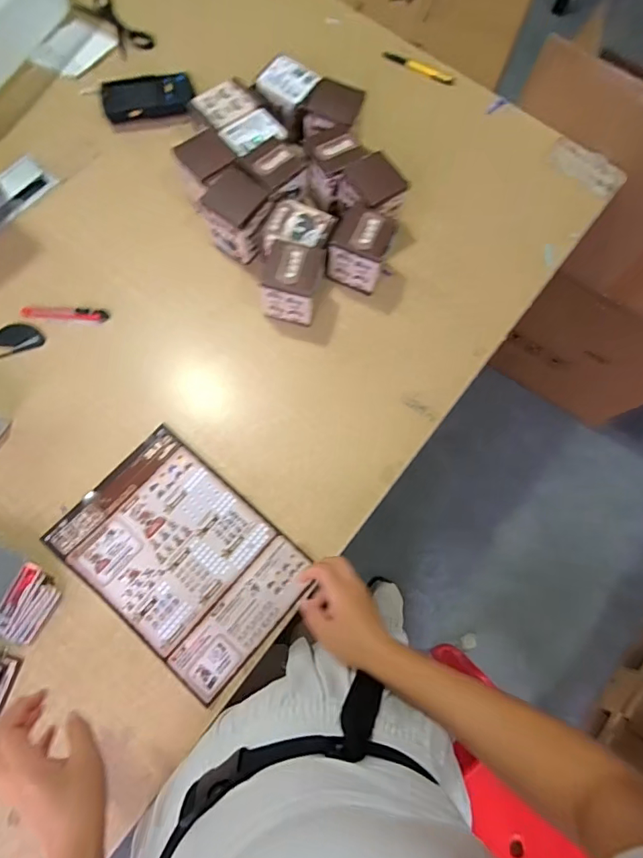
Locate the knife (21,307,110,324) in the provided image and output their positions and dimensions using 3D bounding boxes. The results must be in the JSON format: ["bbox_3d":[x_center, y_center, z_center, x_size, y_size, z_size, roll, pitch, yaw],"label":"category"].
[{"bbox_3d":[-0.373,-0.167,0.654,0.121,0.007,0.021,2,74,-1],"label":"knife"}]

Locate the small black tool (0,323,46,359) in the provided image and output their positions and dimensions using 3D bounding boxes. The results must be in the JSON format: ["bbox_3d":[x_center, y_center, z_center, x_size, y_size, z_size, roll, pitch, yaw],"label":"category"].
[{"bbox_3d":[-0.435,-0.128,0.642,0.072,0.015,0.043,-16,75,-6],"label":"small black tool"}]

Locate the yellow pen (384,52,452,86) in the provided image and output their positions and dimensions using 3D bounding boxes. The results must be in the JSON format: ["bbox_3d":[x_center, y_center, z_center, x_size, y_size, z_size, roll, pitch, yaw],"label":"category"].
[{"bbox_3d":[0.175,-0.652,0.811,0.137,0.009,0.016,27,75,6],"label":"yellow pen"}]

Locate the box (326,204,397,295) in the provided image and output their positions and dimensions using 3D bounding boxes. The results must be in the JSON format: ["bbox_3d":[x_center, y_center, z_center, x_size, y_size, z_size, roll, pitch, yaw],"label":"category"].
[{"bbox_3d":[0.057,-0.259,0.649,0.079,0.087,0.079,22,74,5],"label":"box"}]

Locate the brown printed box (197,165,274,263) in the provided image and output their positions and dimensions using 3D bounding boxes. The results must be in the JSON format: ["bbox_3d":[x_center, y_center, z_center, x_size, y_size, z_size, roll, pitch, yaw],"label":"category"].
[{"bbox_3d":[-0.120,-0.306,0.655,0.083,0.092,0.078,31,75,7],"label":"brown printed box"}]

